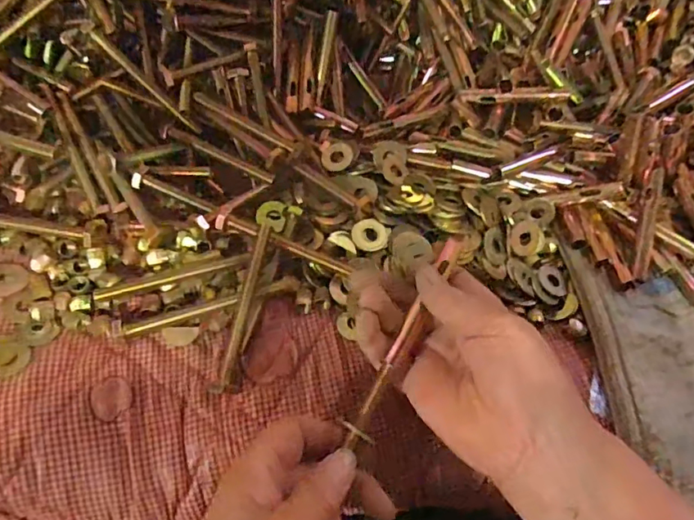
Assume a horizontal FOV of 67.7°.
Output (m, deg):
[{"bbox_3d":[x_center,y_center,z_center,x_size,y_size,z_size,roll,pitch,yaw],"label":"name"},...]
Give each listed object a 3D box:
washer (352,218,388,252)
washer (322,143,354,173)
[{"bbox_3d":[0.016,-0.017,0.349,0.023,0.006,0.022,2,58,-3],"label":"washer"},{"bbox_3d":[-0.007,-0.079,0.394,0.024,0.004,0.023,-3,79,15],"label":"washer"}]

